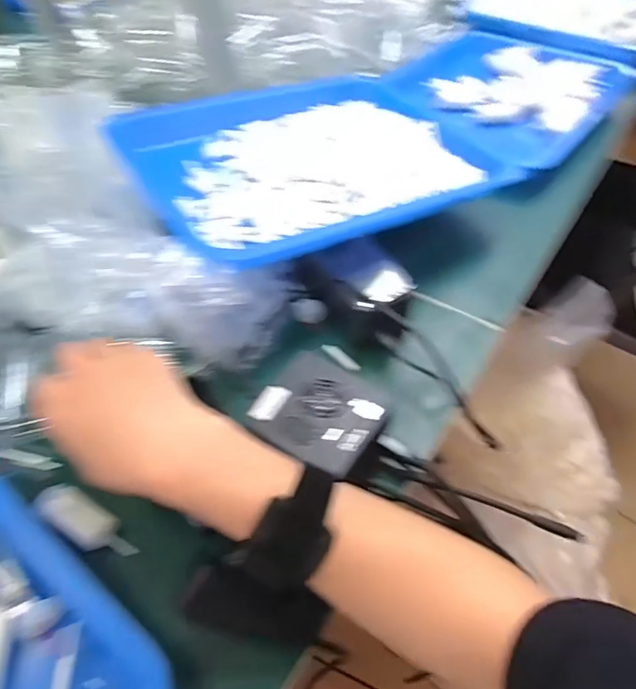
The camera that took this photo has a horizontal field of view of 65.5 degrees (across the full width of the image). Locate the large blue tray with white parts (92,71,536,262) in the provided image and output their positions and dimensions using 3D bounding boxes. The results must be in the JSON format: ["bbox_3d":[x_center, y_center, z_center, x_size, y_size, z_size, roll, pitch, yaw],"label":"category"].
[{"bbox_3d":[-0.012,-0.196,0.491,0.322,0.046,0.268,-27,58,-19],"label":"large blue tray with white parts"}]

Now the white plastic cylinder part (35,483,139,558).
[{"bbox_3d":[-0.143,0.111,0.306,0.069,0.017,0.023,27,58,18],"label":"white plastic cylinder part"}]

